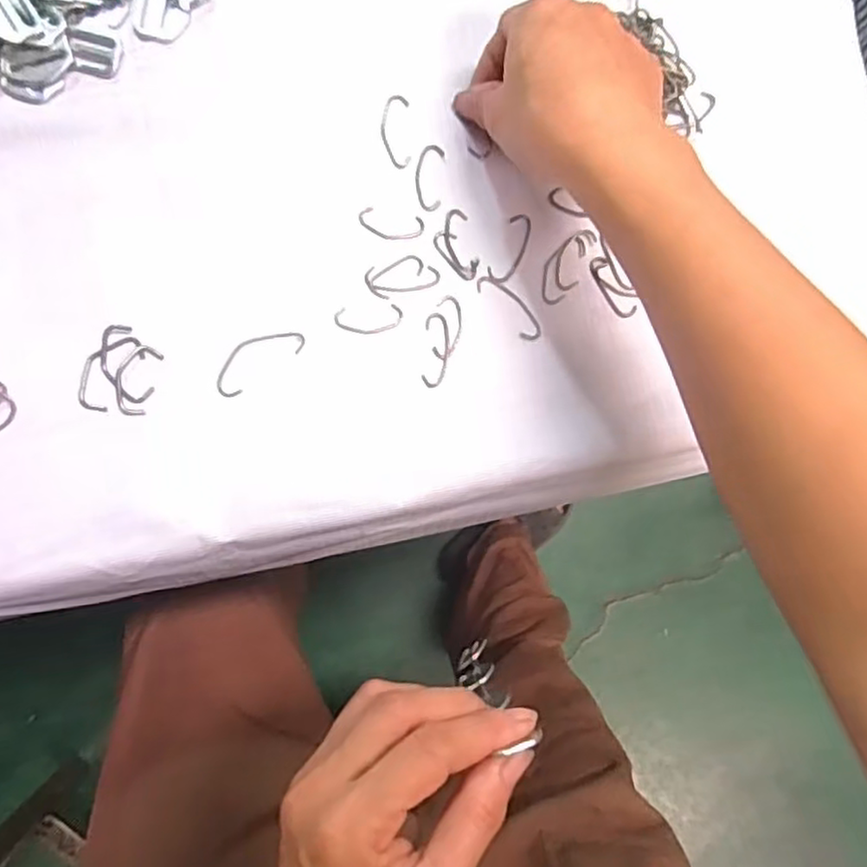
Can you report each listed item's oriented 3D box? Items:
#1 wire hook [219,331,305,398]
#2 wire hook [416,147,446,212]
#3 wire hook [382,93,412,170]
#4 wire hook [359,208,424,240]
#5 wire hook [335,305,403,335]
[{"bbox_3d":[-0.082,-0.036,0.319,0.045,0.004,0.019,-36,90,-10],"label":"wire hook"},{"bbox_3d":[-0.002,-0.127,0.340,0.013,0.004,0.033,5,83,-8],"label":"wire hook"},{"bbox_3d":[-0.019,-0.150,0.340,0.014,0.004,0.038,-2,84,-8],"label":"wire hook"},{"bbox_3d":[-0.021,-0.102,0.336,0.032,0.004,0.014,10,83,-7],"label":"wire hook"},{"bbox_3d":[-0.031,-0.054,0.329,0.032,0.004,0.013,-6,85,-9],"label":"wire hook"}]

